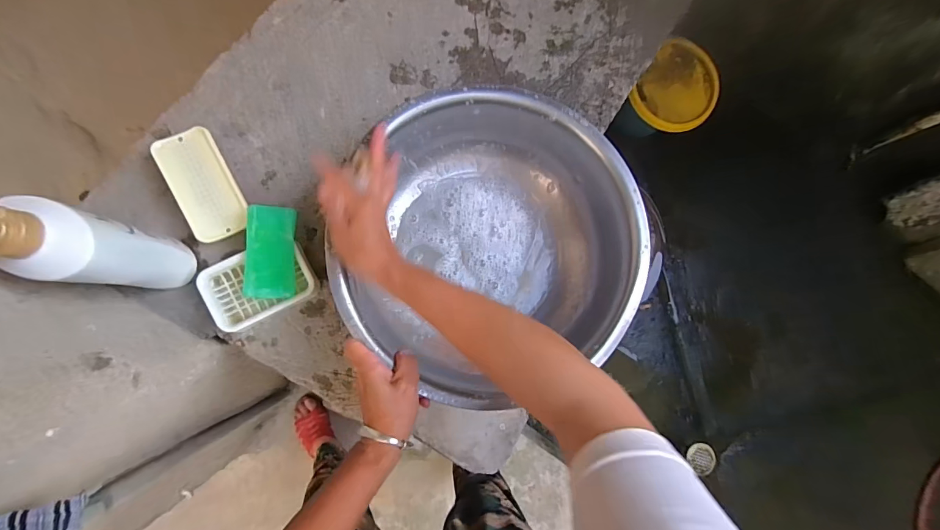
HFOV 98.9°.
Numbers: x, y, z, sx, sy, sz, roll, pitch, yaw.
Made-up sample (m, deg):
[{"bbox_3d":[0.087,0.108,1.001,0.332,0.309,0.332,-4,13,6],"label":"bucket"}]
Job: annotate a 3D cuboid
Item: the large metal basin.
[{"bbox_3d":[0.036,-0.022,0.500,0.321,0.109,0.341,24,81,-4],"label":"large metal basin"}]

